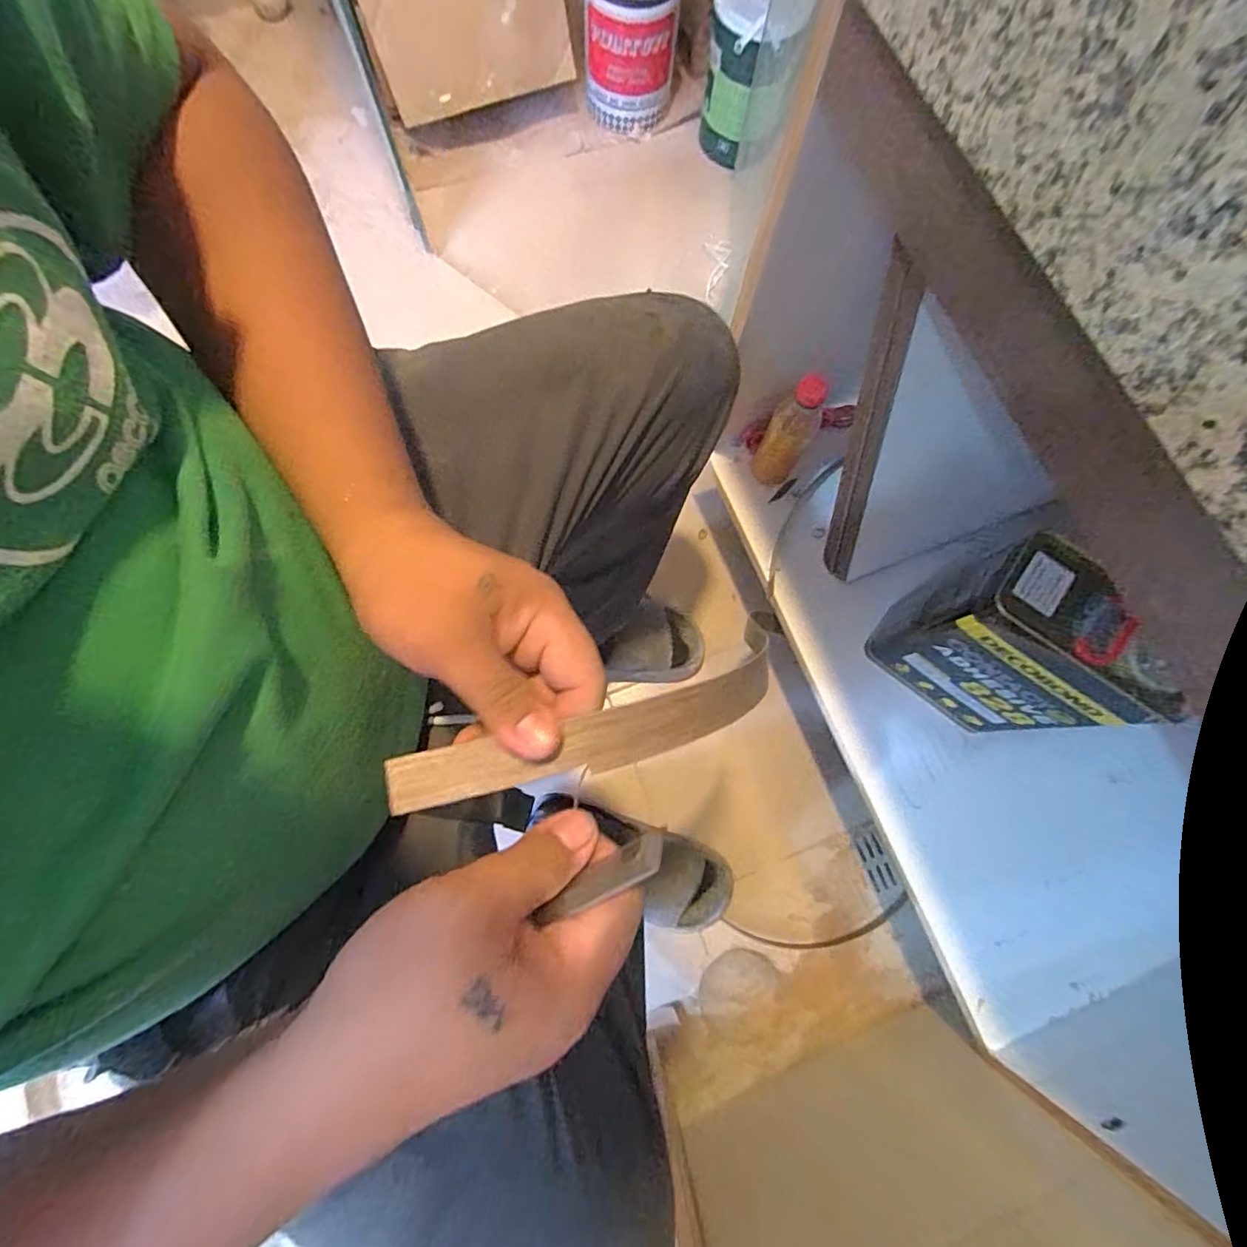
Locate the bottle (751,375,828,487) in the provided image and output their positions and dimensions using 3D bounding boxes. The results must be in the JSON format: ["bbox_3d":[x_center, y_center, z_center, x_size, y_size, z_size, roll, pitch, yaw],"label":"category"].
[{"bbox_3d":[0.187,-0.221,0.649,0.060,0.190,0.050,32,78,6],"label":"bottle"}]

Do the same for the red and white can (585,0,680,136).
[{"bbox_3d":[0.012,-1.061,1.020,0.154,0.205,0.166,0,77,-2],"label":"red and white can"}]

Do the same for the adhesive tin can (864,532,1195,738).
[{"bbox_3d":[0.378,0.029,0.576,0.172,0.259,0.087,37,79,7],"label":"adhesive tin can"}]

